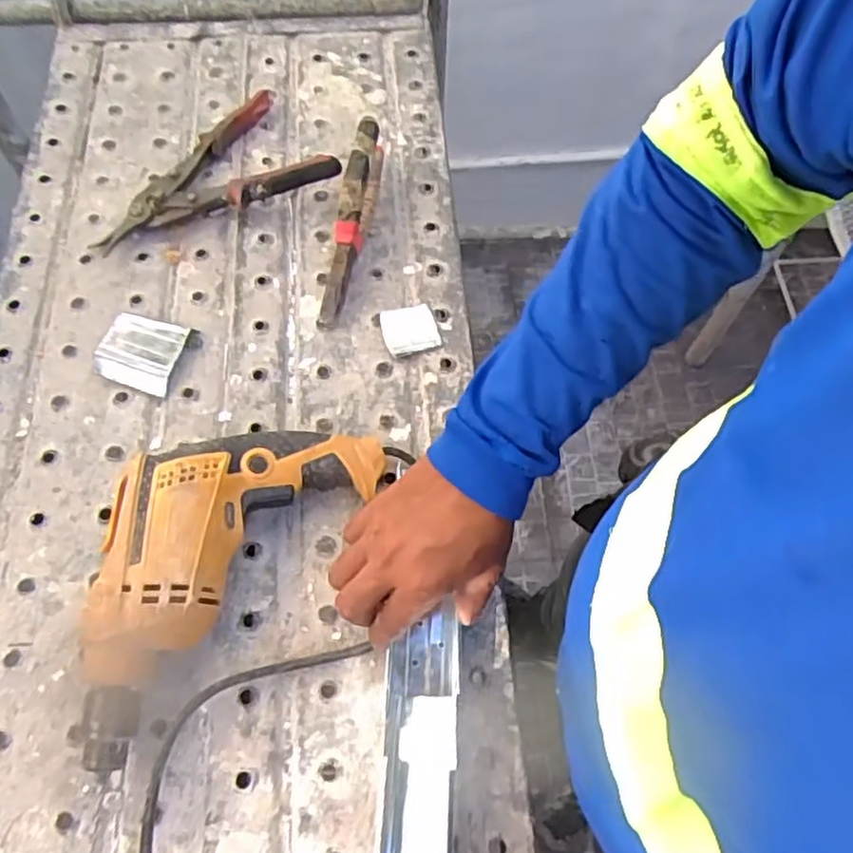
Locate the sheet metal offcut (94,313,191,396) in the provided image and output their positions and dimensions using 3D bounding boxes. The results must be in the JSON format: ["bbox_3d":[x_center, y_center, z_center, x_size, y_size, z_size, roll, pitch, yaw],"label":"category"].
[{"bbox_3d":[-0.232,-0.062,0.565,0.060,0.019,0.059,17,64,8],"label":"sheet metal offcut"}]

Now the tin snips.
[{"bbox_3d":[-0.216,-0.260,0.662,0.226,0.039,0.149,-18,65,-10],"label":"tin snips"}]

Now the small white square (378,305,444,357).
[{"bbox_3d":[-0.015,-0.083,0.592,0.046,0.004,0.045,-13,64,-8],"label":"small white square"}]

